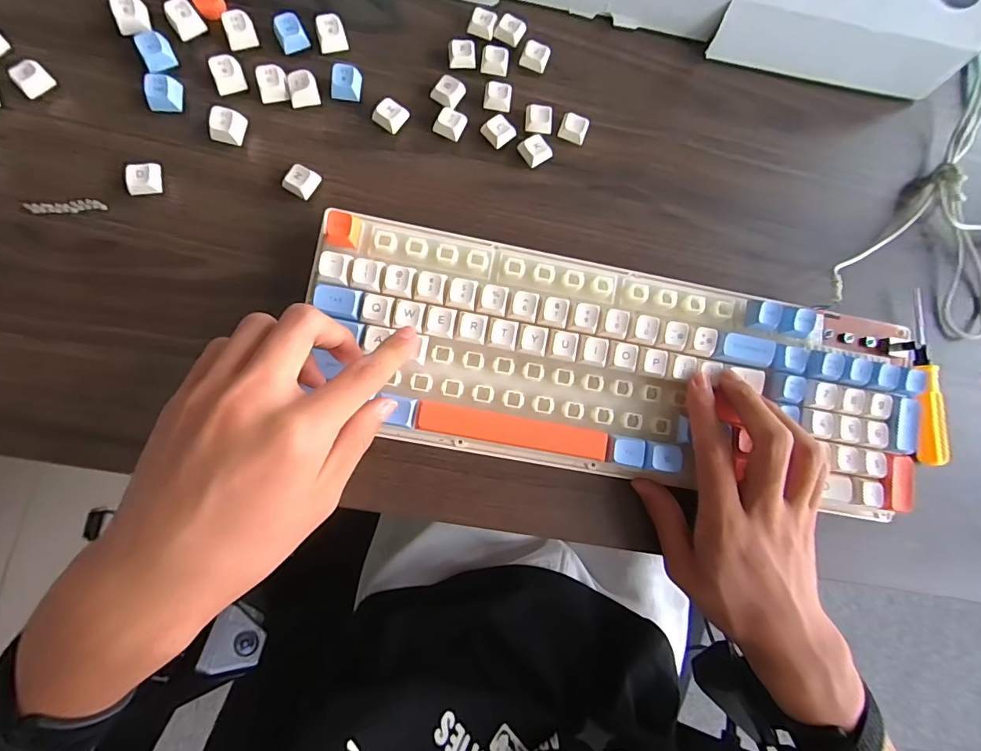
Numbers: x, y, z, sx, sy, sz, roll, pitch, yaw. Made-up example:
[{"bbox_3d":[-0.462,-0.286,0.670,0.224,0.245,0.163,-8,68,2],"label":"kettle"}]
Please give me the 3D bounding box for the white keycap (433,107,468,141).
[{"bbox_3d":[-0.027,-0.172,0.310,0.018,0.010,0.020,33,81,-1],"label":"white keycap"}]

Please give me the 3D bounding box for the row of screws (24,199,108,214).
[{"bbox_3d":[-0.263,-0.105,0.281,0.043,0.004,0.007,-7,84,-7],"label":"row of screws"}]

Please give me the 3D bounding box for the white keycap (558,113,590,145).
[{"bbox_3d":[0.059,-0.174,0.320,0.019,0.011,0.018,22,81,-3],"label":"white keycap"}]

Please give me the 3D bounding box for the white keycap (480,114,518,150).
[{"bbox_3d":[0.006,-0.168,0.313,0.019,0.009,0.018,-39,88,-9],"label":"white keycap"}]

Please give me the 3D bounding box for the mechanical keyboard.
[{"bbox_3d":[0.083,-0.005,0.287,0.375,0.035,0.126,11,82,-4],"label":"mechanical keyboard"}]

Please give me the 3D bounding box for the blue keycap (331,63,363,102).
[{"bbox_3d":[-0.096,-0.194,0.303,0.018,0.016,0.018,6,82,-5],"label":"blue keycap"}]

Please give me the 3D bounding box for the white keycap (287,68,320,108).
[{"bbox_3d":[-0.124,-0.189,0.300,0.018,0.014,0.017,-15,85,-8],"label":"white keycap"}]

